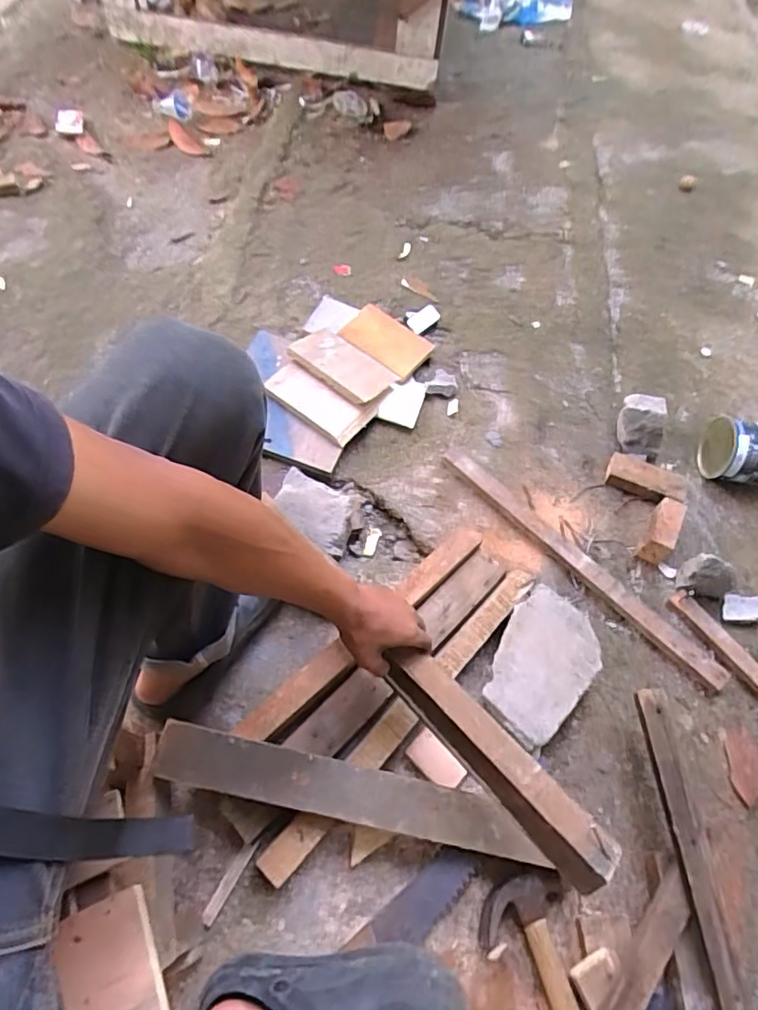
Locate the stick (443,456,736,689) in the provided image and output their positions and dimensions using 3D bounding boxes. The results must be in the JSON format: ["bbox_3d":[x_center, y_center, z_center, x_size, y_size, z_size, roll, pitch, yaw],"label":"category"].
[{"bbox_3d":[0.318,0.086,0.937,0.048,0.041,0.552,-39,68,-24],"label":"stick"}]

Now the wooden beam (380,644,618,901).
[{"bbox_3d":[0.121,0.269,0.612,0.053,0.050,0.286,-35,56,-22],"label":"wooden beam"}]

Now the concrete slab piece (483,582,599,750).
[{"bbox_3d":[0.219,0.214,0.780,0.133,0.019,0.202,41,65,18],"label":"concrete slab piece"}]

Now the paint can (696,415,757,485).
[{"bbox_3d":[0.672,-0.089,1.031,0.142,0.115,0.114,14,58,5],"label":"paint can"}]

